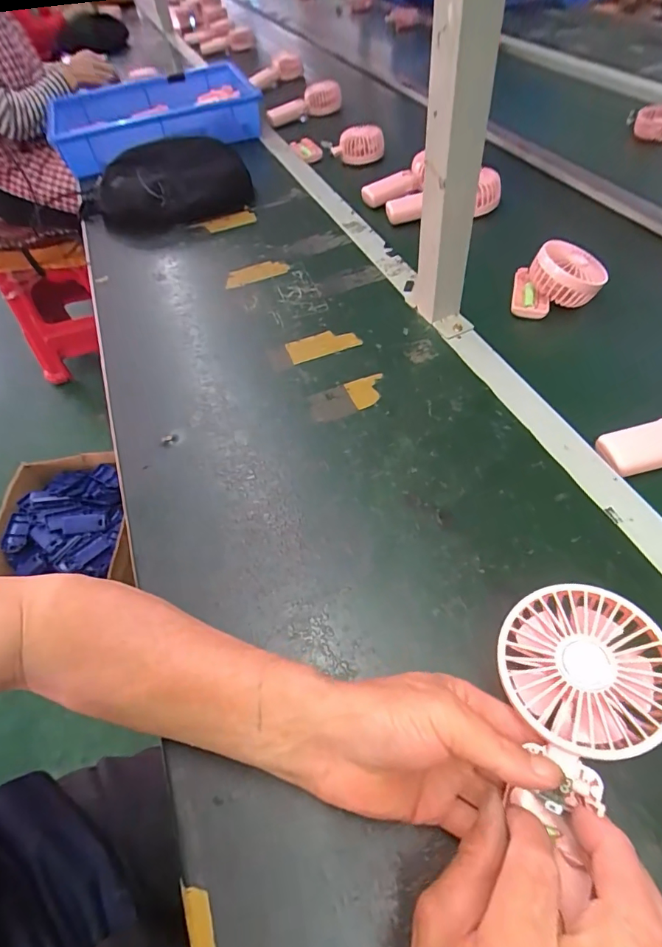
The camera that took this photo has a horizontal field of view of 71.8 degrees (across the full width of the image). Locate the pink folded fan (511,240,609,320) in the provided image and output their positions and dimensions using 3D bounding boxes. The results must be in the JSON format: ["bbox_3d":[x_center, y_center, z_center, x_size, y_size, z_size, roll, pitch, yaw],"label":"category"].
[{"bbox_3d":[0.290,-0.247,0.584,0.100,0.062,0.081,15,56,16],"label":"pink folded fan"}]

